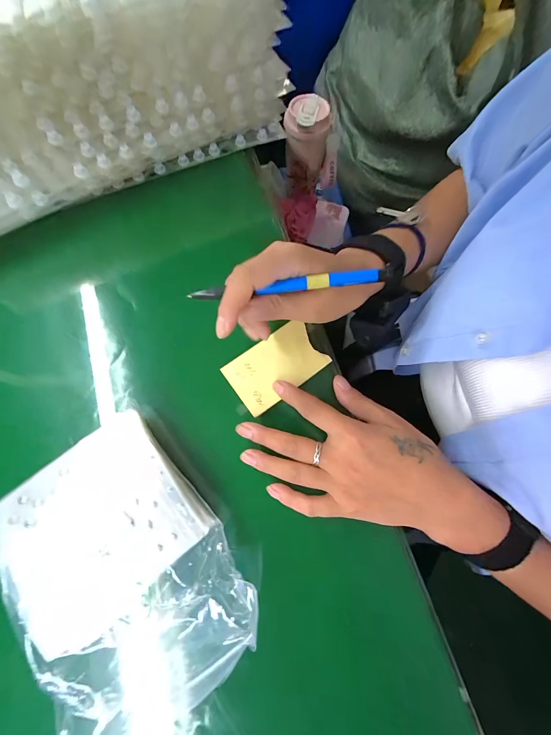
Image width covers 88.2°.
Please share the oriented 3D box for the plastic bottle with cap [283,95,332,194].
[{"bbox_3d":[0.061,-0.449,0.592,0.079,0.159,0.078,7,74,1],"label":"plastic bottle with cap"}]

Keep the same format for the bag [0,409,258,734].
[{"bbox_3d":[-0.112,0.143,0.208,0.136,0.048,0.178,-38,78,-10],"label":"bag"}]

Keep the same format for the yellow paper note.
[{"bbox_3d":[0.001,-0.002,0.264,0.086,0.004,0.055,-36,78,-10],"label":"yellow paper note"}]

